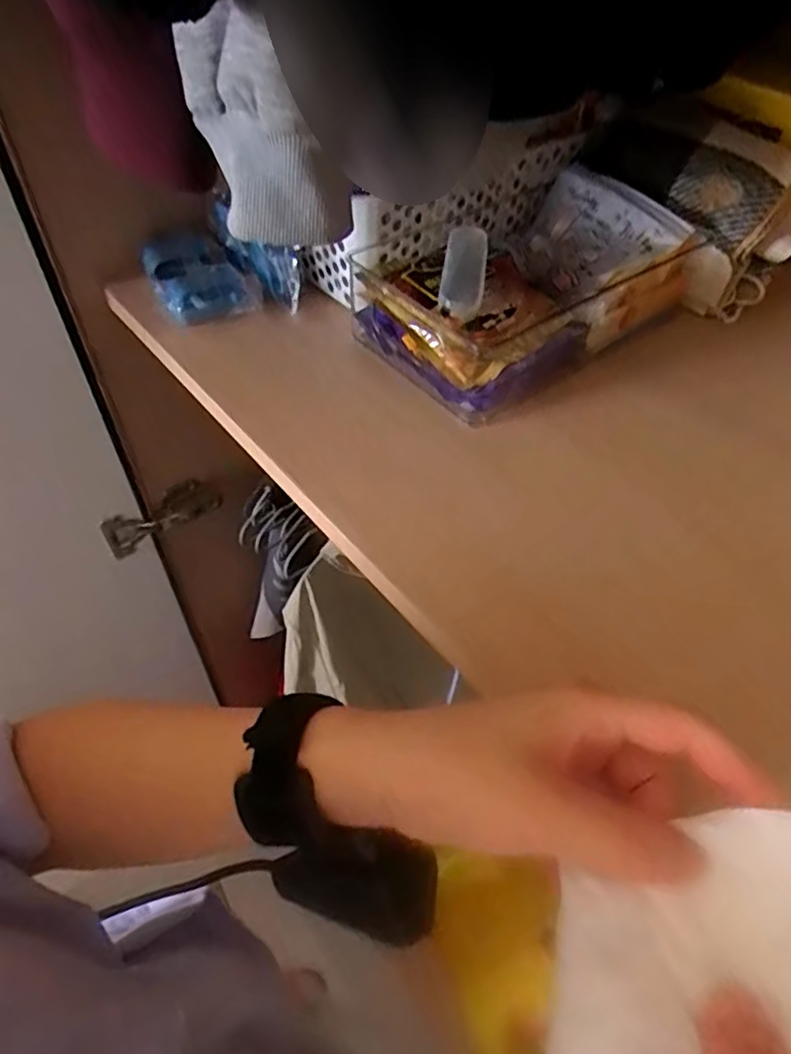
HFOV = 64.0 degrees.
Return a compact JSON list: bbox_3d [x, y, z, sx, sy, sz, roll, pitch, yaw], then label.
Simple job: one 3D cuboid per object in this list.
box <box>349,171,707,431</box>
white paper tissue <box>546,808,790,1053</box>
[{"bbox_3d":[0.099,-0.183,0.466,0.237,0.067,0.145,-31,57,-24],"label":"box"},{"bbox_3d":[0.095,0.123,0.178,0.111,0.025,0.062,-27,52,7],"label":"white paper tissue"}]

